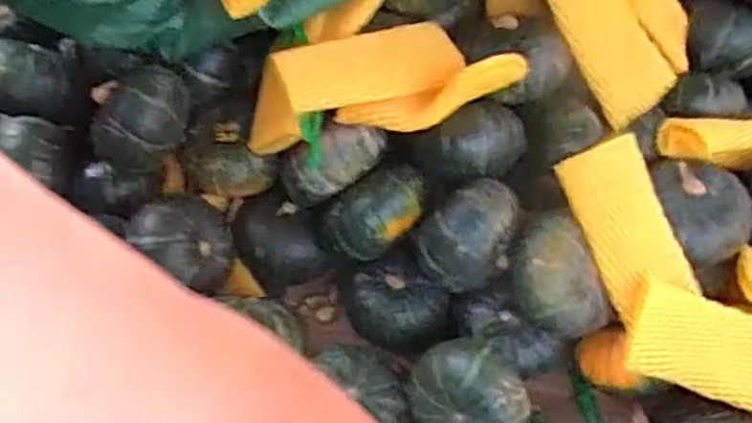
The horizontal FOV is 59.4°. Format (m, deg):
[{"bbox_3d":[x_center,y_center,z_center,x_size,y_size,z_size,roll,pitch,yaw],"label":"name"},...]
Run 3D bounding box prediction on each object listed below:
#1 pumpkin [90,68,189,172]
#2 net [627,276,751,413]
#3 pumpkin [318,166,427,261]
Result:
[{"bbox_3d":[-0.200,-0.079,0.560,0.085,0.055,0.066,-28,61,-17],"label":"pumpkin"},{"bbox_3d":[0.255,0.104,0.492,0.132,0.016,0.071,17,84,-3],"label":"net"},{"bbox_3d":[0.000,0.004,0.549,0.093,0.064,0.056,-21,60,-13],"label":"pumpkin"}]

